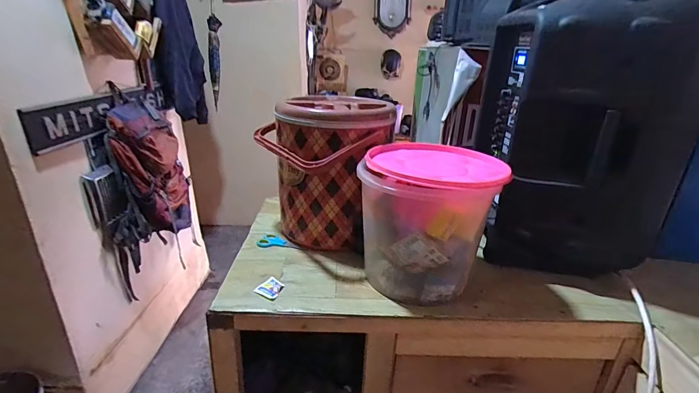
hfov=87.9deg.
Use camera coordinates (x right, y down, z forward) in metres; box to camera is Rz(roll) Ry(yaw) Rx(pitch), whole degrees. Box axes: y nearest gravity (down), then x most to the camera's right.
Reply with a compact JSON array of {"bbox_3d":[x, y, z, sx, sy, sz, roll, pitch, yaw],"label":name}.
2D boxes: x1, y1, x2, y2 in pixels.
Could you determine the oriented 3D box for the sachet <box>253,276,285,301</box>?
[{"bbox_3d":[-0.150,0.175,0.692,0.046,0.009,0.047,11,25,25],"label":"sachet"}]

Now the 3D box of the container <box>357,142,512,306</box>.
[{"bbox_3d":[0.159,0.036,0.716,0.232,0.236,0.250,9,25,21],"label":"container"}]

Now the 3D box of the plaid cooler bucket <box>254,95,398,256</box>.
[{"bbox_3d":[-0.060,-0.063,0.863,0.280,0.299,0.228,12,26,26],"label":"plaid cooler bucket"}]

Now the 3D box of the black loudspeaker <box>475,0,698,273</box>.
[{"bbox_3d":[0.455,-0.132,0.747,0.288,0.506,0.261,2,23,5],"label":"black loudspeaker"}]

